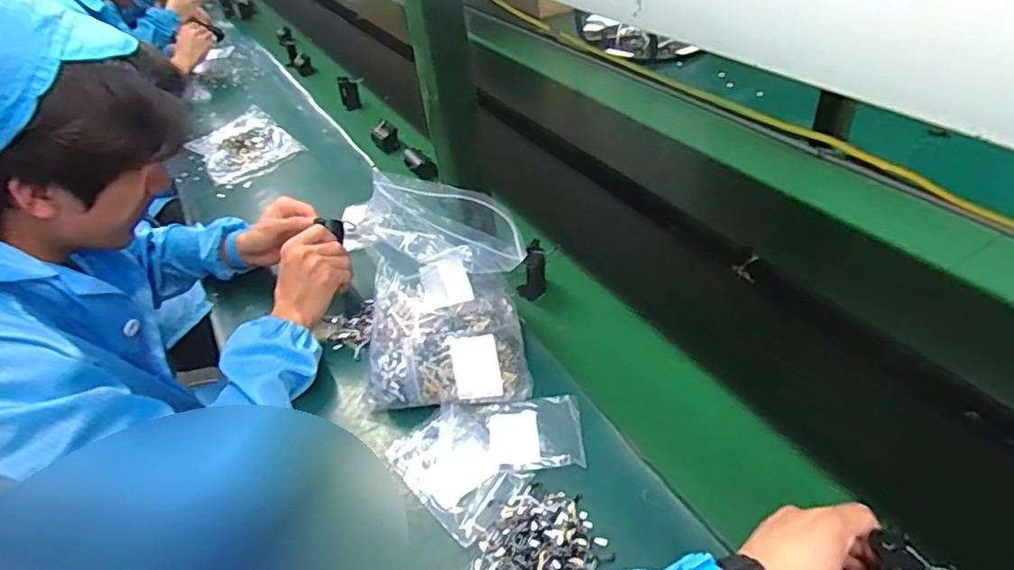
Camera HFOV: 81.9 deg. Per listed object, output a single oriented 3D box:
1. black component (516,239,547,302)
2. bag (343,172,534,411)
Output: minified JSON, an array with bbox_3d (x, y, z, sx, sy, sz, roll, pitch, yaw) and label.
[{"bbox_3d":[0.035,-0.019,0.809,0.036,0.080,0.039,4,20,-1],"label":"black component"},{"bbox_3d":[-0.074,0.013,0.669,0.189,0.204,0.173,-2,42,7],"label":"bag"}]

